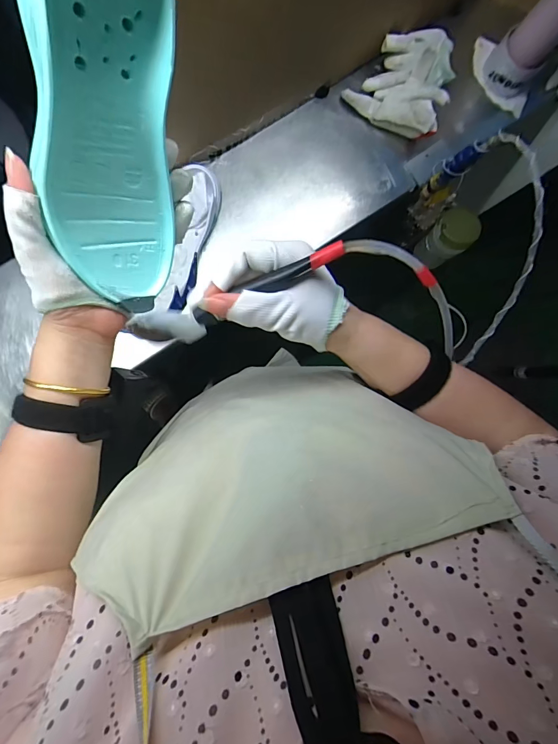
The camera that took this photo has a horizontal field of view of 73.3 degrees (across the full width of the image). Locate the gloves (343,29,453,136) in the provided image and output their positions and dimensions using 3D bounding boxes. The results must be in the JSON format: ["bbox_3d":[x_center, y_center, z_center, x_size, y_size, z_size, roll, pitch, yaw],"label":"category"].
[{"bbox_3d":[0.221,-0.481,0.614,0.151,0.055,0.171,37,82,-7],"label":"gloves"}]

